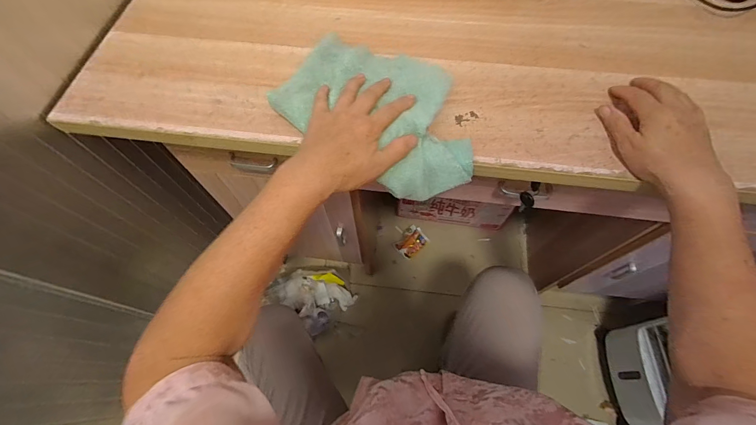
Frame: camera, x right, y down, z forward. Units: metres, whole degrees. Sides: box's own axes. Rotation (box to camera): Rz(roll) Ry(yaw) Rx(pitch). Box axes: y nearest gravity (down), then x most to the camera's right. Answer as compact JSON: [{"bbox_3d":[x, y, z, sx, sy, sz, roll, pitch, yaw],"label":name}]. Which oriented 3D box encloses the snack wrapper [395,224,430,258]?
[{"bbox_3d":[0.106,0.091,1.077,0.099,0.016,0.079,-41,70,-17],"label":"snack wrapper"}]

